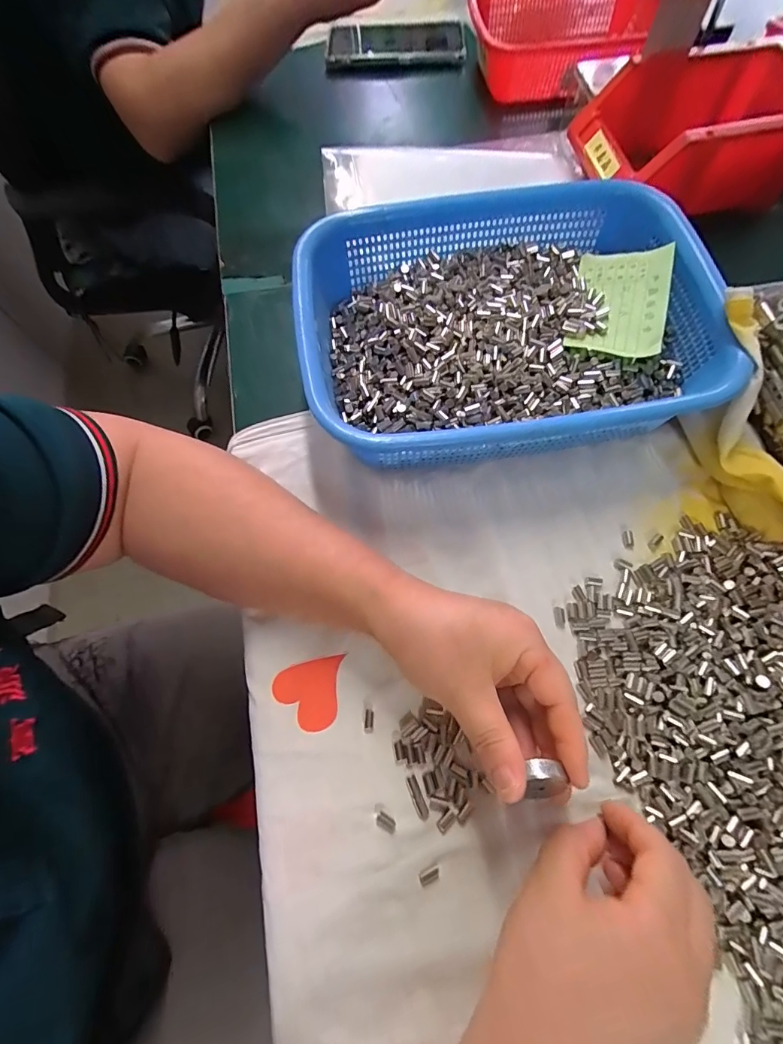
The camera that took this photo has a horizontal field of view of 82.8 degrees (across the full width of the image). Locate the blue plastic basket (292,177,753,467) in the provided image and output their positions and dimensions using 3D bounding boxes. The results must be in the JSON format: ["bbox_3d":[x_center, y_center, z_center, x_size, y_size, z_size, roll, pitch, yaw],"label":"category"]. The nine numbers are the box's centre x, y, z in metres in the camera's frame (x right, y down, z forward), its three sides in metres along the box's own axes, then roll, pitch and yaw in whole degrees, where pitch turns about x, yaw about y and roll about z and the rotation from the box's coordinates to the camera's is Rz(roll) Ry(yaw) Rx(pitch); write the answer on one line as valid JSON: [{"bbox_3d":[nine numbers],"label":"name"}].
[{"bbox_3d":[0.081,-0.139,0.330,0.284,0.073,0.209,-10,69,-1],"label":"blue plastic basket"}]

